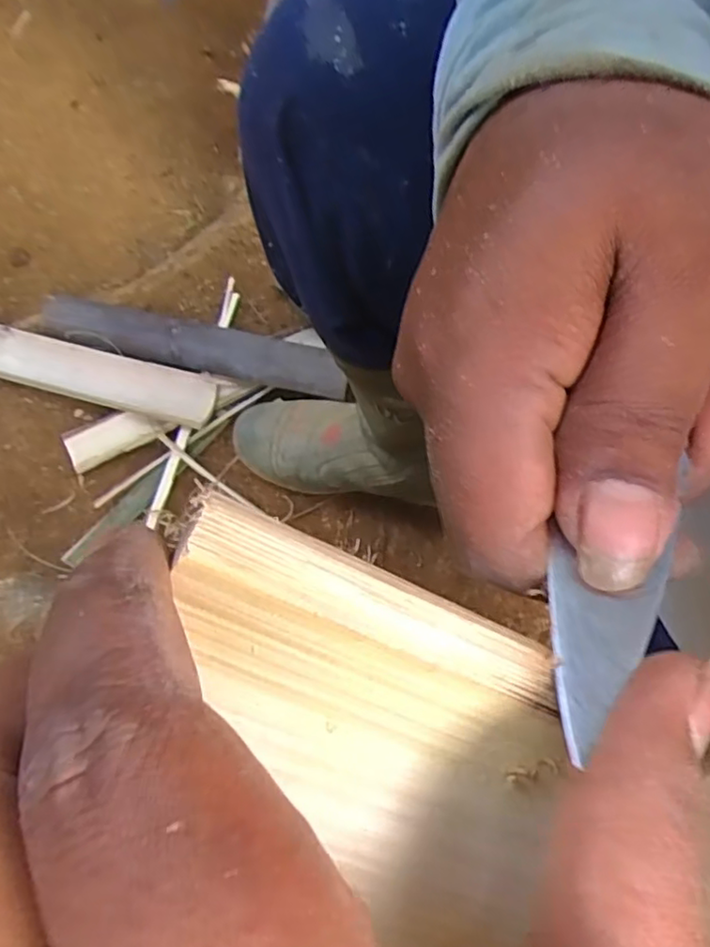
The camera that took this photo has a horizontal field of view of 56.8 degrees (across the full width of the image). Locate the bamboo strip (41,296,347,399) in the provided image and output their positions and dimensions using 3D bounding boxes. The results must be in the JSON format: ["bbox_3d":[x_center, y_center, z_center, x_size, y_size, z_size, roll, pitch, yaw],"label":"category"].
[{"bbox_3d":[-0.201,-0.159,0.789,0.395,0.020,0.067,15,75,13],"label":"bamboo strip"}]

